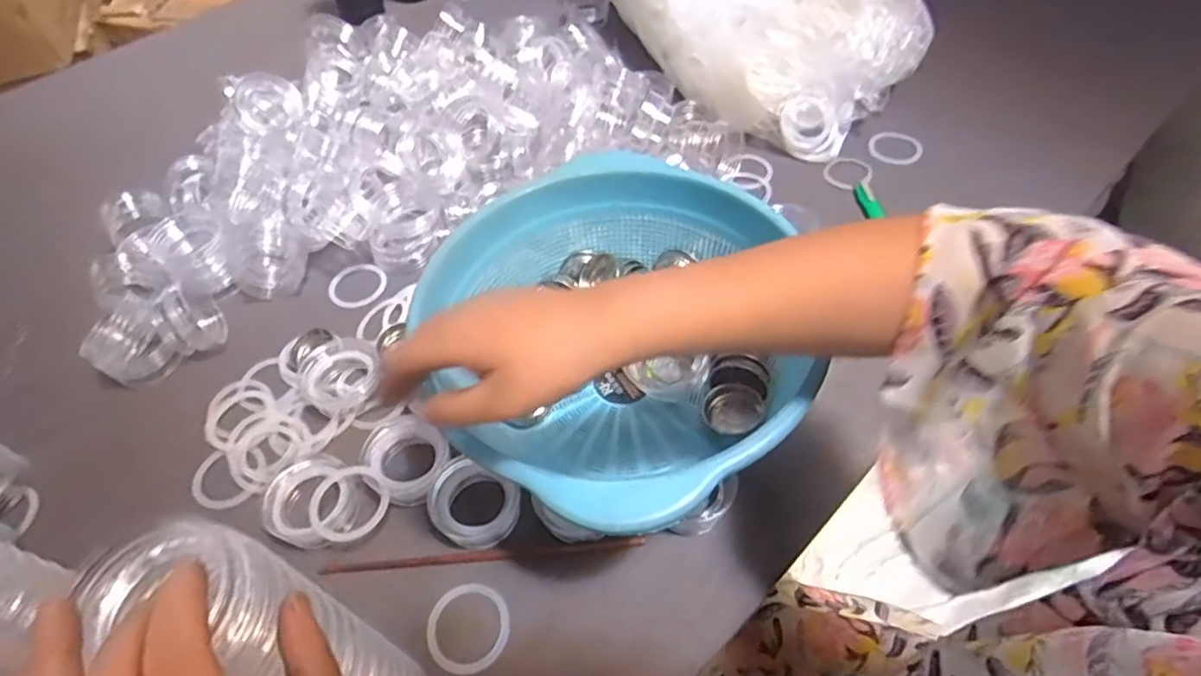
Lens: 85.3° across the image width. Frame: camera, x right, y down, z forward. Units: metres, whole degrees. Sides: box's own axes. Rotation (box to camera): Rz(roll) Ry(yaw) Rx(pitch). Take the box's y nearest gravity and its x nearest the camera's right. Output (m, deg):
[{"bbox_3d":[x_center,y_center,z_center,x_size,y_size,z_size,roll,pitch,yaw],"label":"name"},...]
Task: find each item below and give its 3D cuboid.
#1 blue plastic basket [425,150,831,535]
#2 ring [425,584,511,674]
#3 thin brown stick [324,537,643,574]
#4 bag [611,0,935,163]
[{"bbox_3d":[0.020,0.005,0.487,0.266,0.123,0.273,-3,52,4],"label":"blue plastic basket"},{"bbox_3d":[-0.094,0.203,0.459,0.058,0.007,0.062,-3,52,4],"label":"ring"},{"bbox_3d":[-0.089,0.163,0.488,0.243,0.008,0.008,-5,52,2],"label":"thin brown stick"},{"bbox_3d":[0.160,-0.441,0.830,0.235,0.159,0.477,-34,57,-19],"label":"bag"}]

